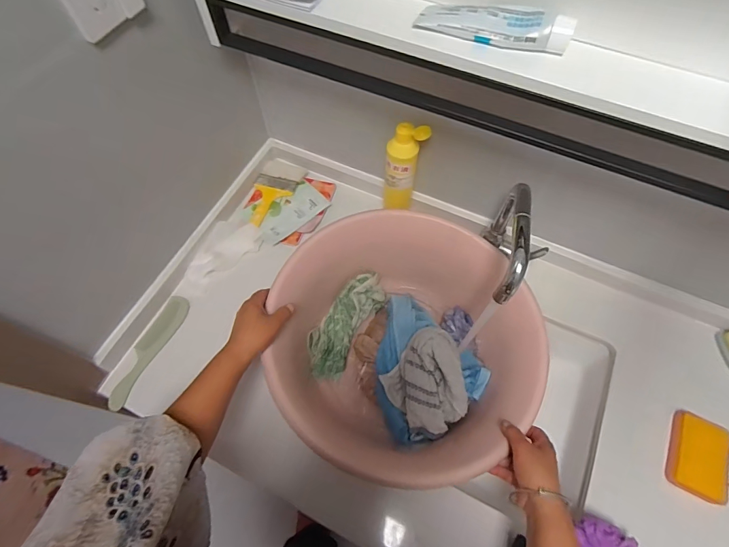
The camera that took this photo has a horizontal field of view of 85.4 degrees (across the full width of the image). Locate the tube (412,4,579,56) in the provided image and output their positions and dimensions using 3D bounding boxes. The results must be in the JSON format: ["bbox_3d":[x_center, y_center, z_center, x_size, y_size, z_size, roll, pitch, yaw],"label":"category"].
[{"bbox_3d":[0.139,-0.271,0.426,0.162,0.029,0.041,23,65,11],"label":"tube"}]

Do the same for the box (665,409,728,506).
[{"bbox_3d":[0.512,0.279,0.603,0.077,0.031,0.118,24,66,12],"label":"box"}]

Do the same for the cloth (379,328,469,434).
[{"bbox_3d":[0.110,0.173,0.638,0.131,0.075,0.136,-34,68,-16],"label":"cloth"}]

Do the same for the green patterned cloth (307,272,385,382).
[{"bbox_3d":[-0.037,0.093,0.751,0.078,0.061,0.206,27,66,13],"label":"green patterned cloth"}]

